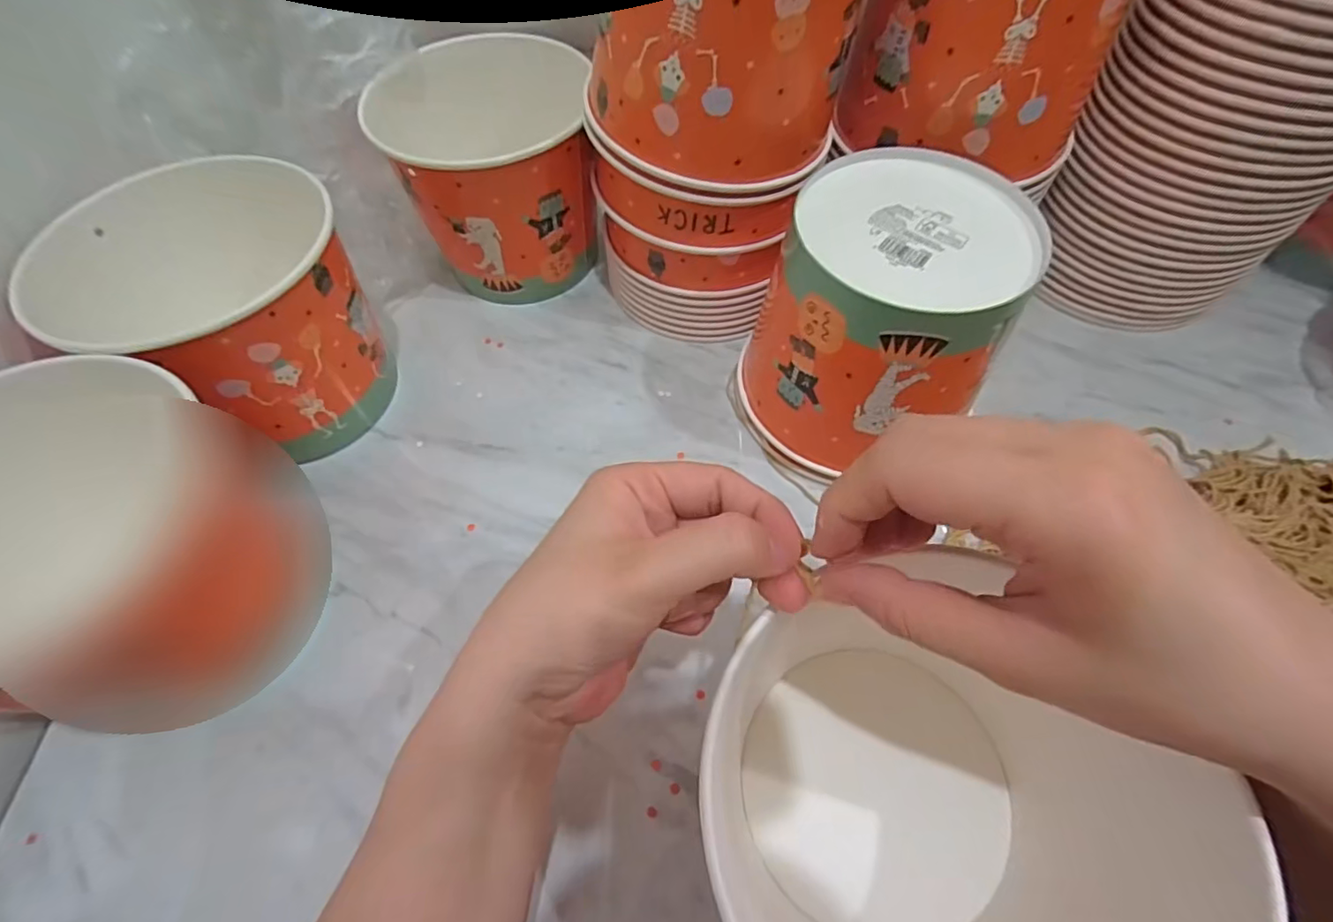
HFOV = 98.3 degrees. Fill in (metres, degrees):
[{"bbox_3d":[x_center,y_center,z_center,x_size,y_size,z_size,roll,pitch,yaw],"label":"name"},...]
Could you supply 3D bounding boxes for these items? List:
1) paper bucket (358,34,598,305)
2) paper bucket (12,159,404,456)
[{"bbox_3d":[-0.129,-0.214,0.451,0.135,0.138,0.133,-1,60,1],"label":"paper bucket"},{"bbox_3d":[-0.273,-0.092,0.382,0.152,0.138,0.163,-36,65,-18],"label":"paper bucket"}]

